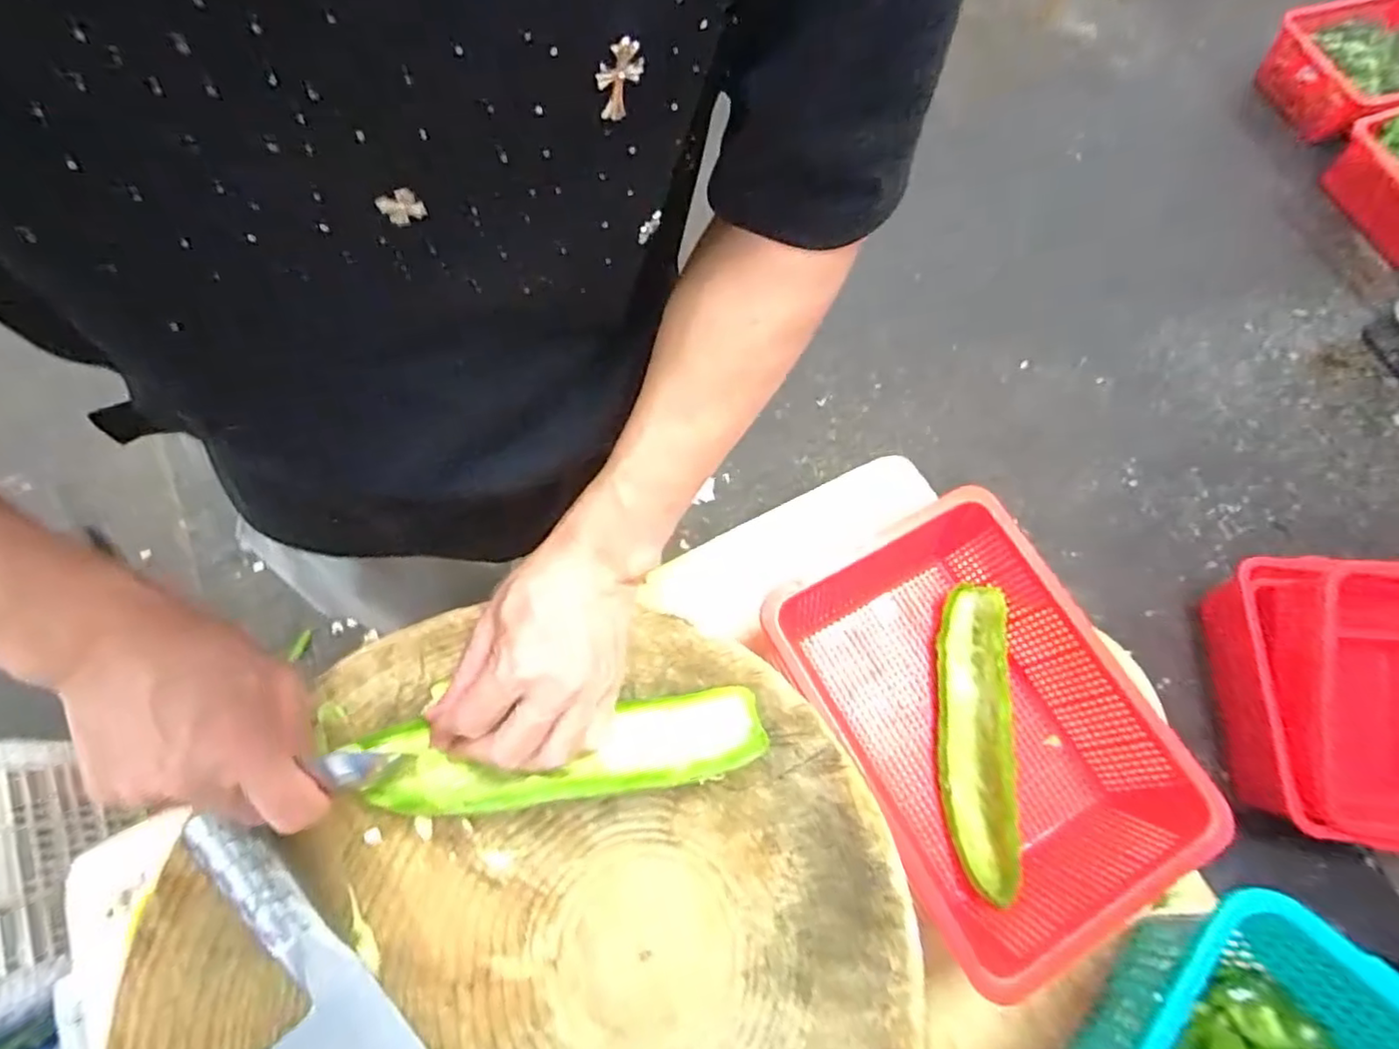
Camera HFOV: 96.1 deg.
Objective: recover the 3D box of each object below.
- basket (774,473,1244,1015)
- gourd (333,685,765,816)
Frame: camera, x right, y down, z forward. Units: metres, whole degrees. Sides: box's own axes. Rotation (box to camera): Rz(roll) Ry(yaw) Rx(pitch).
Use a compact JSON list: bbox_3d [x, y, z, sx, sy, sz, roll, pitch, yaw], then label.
[{"bbox_3d":[0.213,0.148,0.505,0.205,0.107,0.320,-22,73,-10],"label":"basket"},{"bbox_3d":[-0.077,0.129,0.361,0.222,0.042,0.051,-7,71,-5],"label":"gourd"}]

